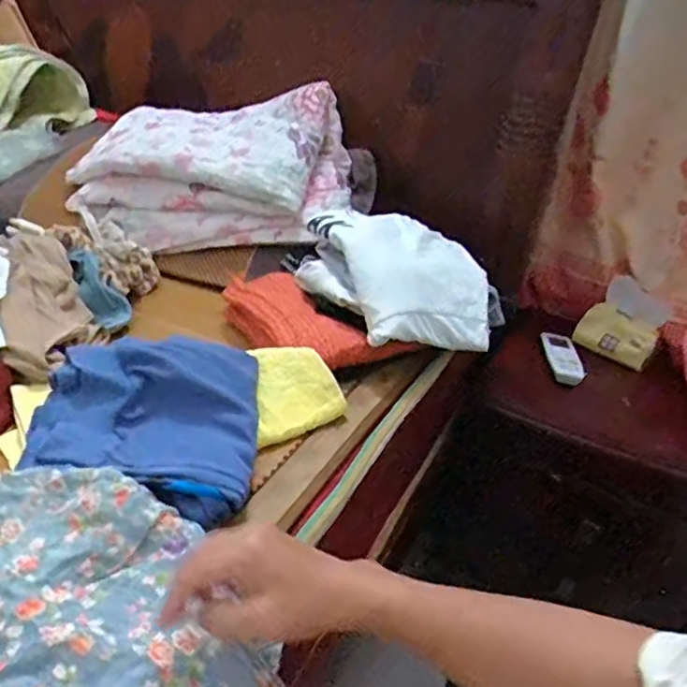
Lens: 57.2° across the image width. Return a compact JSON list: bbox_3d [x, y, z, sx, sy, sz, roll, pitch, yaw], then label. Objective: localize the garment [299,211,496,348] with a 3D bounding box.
[{"bbox_3d":[0.071,-0.097,0.884,0.242,0.099,0.255,-6,32,-23],"label":"garment"}]

